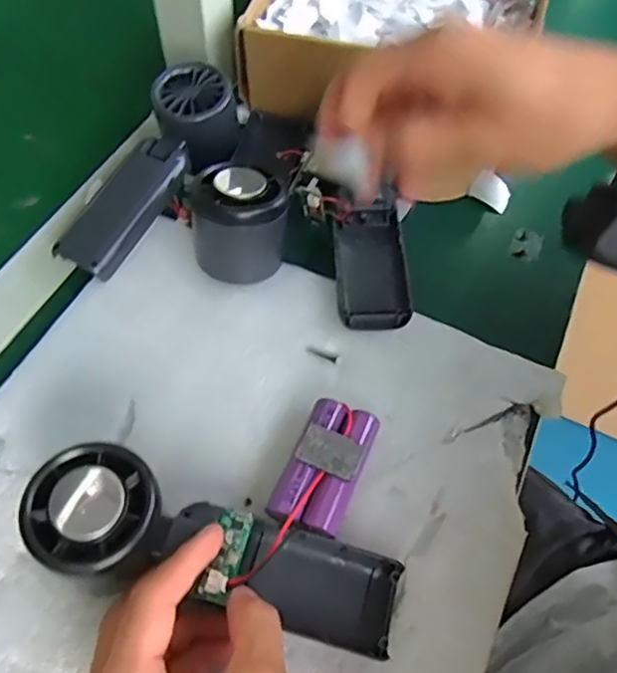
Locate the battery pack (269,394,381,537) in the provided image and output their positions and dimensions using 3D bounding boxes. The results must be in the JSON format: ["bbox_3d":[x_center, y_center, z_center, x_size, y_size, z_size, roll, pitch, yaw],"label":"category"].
[{"bbox_3d":[0.009,0.066,0.309,0.033,0.024,0.067,20,59,11],"label":"battery pack"}]

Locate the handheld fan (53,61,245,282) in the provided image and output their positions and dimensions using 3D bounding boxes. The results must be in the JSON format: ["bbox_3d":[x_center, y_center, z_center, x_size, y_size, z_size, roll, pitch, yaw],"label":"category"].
[{"bbox_3d":[-0.103,-0.111,0.398,0.050,0.047,0.159,26,60,14],"label":"handheld fan"}]

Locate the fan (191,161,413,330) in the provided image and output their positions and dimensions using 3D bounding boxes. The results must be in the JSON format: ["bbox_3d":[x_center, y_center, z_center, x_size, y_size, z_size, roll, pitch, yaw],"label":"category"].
[{"bbox_3d":[-0.004,-0.057,0.363,0.123,0.058,0.091,0,57,-1],"label":"fan"}]

